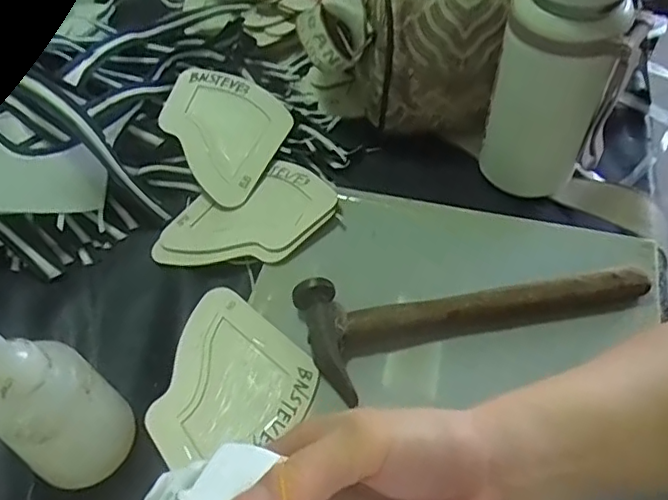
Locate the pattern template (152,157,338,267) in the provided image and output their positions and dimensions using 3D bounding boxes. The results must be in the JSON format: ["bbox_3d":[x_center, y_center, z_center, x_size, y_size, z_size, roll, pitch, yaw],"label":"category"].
[{"bbox_3d":[-0.071,-0.023,0.488,0.137,0.007,0.102,-40,53,-17],"label":"pattern template"}]

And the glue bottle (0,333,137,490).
[{"bbox_3d":[-0.155,0.083,0.330,0.060,0.155,0.063,-36,62,-24],"label":"glue bottle"}]

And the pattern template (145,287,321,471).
[{"bbox_3d":[-0.077,0.088,0.401,0.112,0.004,0.106,36,61,26],"label":"pattern template"}]

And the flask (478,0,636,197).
[{"bbox_3d":[0.172,-0.146,0.455,0.084,0.229,0.082,18,55,14],"label":"flask"}]

